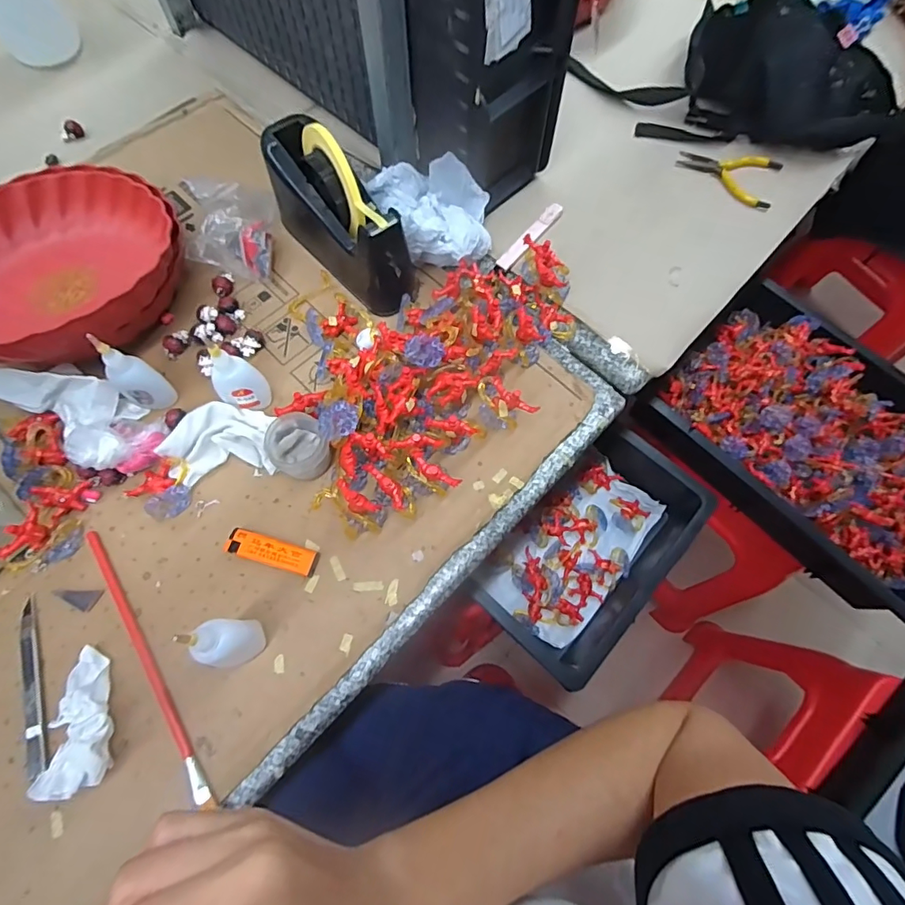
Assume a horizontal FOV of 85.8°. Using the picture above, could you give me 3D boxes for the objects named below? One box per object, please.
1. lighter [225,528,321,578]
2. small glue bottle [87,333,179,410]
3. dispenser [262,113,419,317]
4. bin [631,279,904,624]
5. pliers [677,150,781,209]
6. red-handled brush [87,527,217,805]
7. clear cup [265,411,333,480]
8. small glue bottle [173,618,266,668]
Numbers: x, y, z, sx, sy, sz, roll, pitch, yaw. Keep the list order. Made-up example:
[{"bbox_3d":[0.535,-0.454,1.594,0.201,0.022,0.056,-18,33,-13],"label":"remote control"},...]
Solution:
[{"bbox_3d":[-0.160,0.089,0.432,0.081,0.016,0.024,15,70,5],"label":"lighter"},{"bbox_3d":[-0.296,-0.071,0.448,0.028,0.104,0.033,32,72,11],"label":"small glue bottle"},{"bbox_3d":[-0.119,-0.250,0.509,0.058,0.114,0.198,-39,75,-14],"label":"dispenser"},{"bbox_3d":[0.526,-0.018,0.702,0.314,0.094,0.420,-41,75,-15],"label":"bin"},{"bbox_3d":[0.347,-0.356,0.614,0.121,0.008,0.089,24,71,8],"label":"pliers"},{"bbox_3d":[-0.261,0.173,0.413,0.011,0.007,0.249,-32,73,-12],"label":"red-handled brush"},{"bbox_3d":[-0.142,-0.005,0.453,0.051,0.046,0.055,0,69,-1],"label":"clear cup"},{"bbox_3d":[-0.170,0.143,0.365,0.030,0.101,0.034,1,69,0],"label":"small glue bottle"}]

